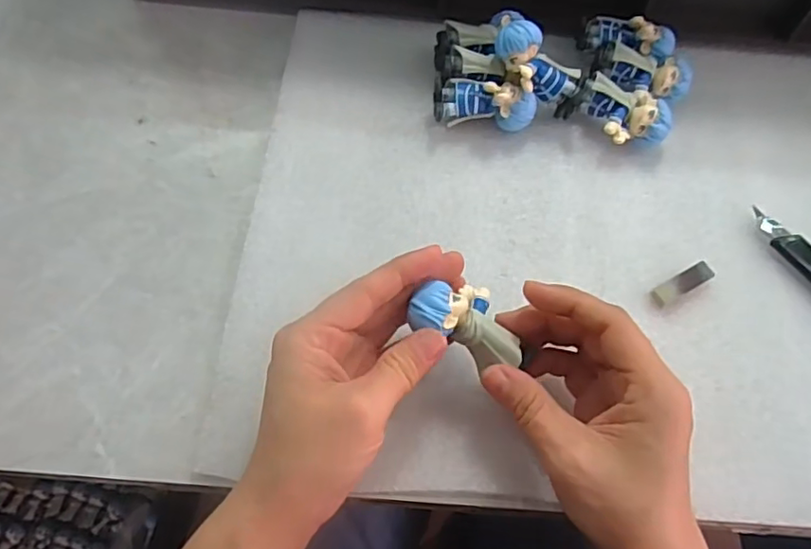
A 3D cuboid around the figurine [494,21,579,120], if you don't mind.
[{"bbox_3d":[0.082,-0.121,0.359,0.068,0.023,0.026,38,60,-22],"label":"figurine"}]

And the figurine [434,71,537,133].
[{"bbox_3d":[0.047,-0.104,0.368,0.063,0.034,0.023,14,65,4],"label":"figurine"}]

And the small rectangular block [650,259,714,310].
[{"bbox_3d":[0.157,0.004,0.334,0.040,0.008,0.012,-28,69,-14],"label":"small rectangular block"}]

